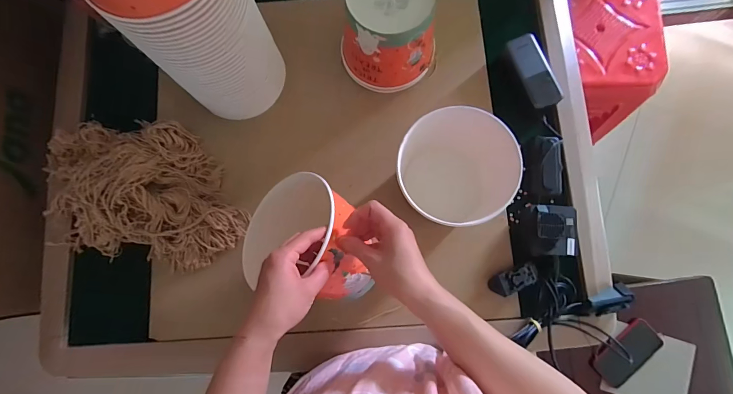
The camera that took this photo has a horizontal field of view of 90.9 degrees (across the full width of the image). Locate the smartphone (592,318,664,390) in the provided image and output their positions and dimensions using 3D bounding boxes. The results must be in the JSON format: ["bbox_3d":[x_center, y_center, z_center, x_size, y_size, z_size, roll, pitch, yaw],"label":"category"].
[{"bbox_3d":[0.610,0.364,0.842,0.161,0.014,0.080,-42,86,0],"label":"smartphone"}]

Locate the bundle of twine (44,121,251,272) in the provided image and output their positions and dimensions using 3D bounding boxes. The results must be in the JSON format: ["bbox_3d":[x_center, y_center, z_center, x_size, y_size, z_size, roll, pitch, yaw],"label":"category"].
[{"bbox_3d":[-0.379,-0.014,0.578,0.347,0.077,0.223,11,80,3],"label":"bundle of twine"}]

